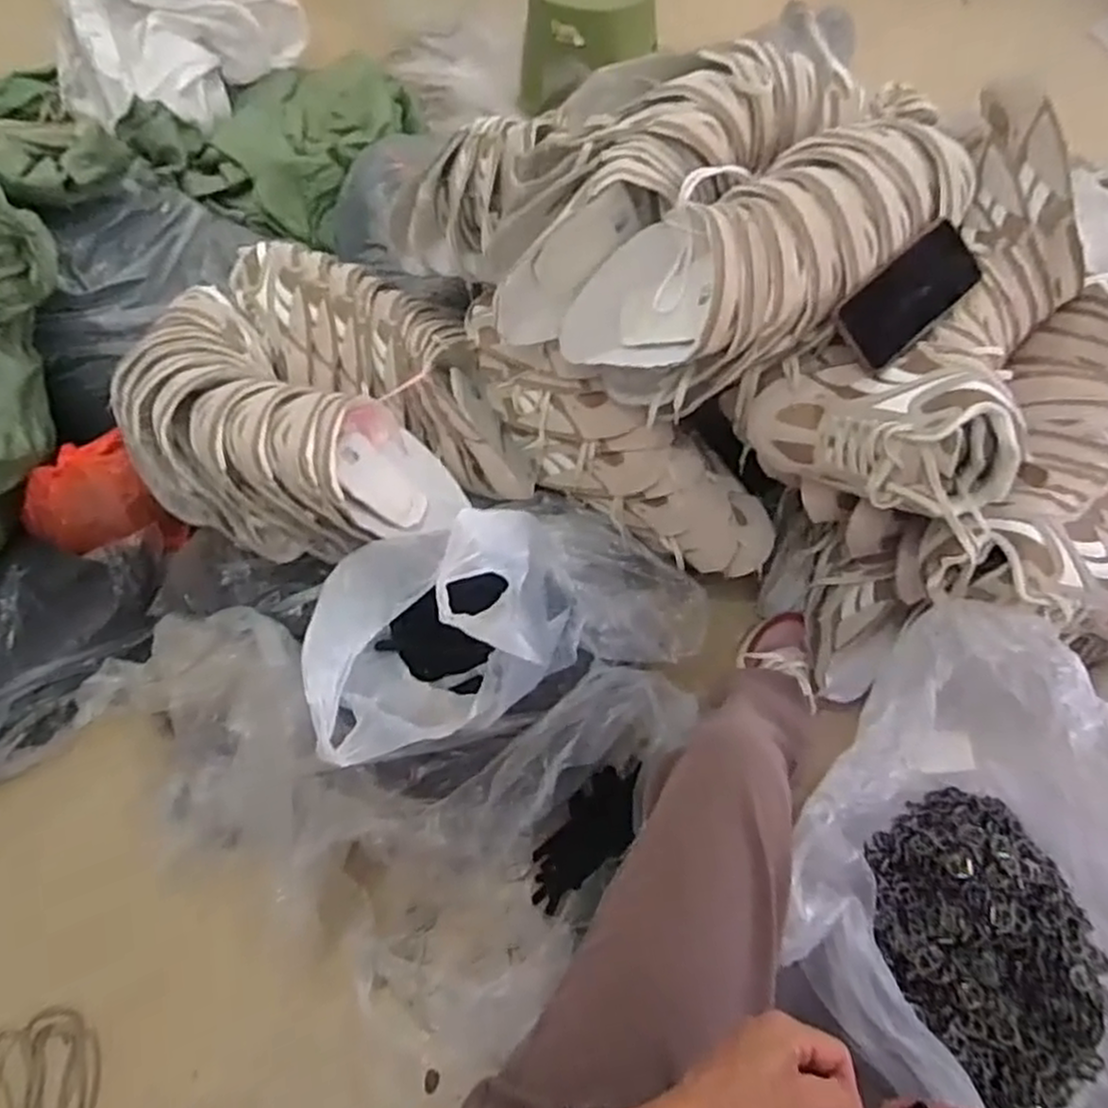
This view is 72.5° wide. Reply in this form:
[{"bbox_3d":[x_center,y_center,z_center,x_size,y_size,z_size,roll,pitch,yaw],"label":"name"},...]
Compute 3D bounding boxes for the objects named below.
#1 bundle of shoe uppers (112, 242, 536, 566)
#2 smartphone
[{"bbox_3d":[-0.303,-0.188,0.950,0.408,0.183,0.447,-33,64,-17],"label":"bundle of shoe uppers"},{"bbox_3d":[0.345,-0.250,0.728,0.165,0.016,0.076,-42,105,-8],"label":"smartphone"}]

